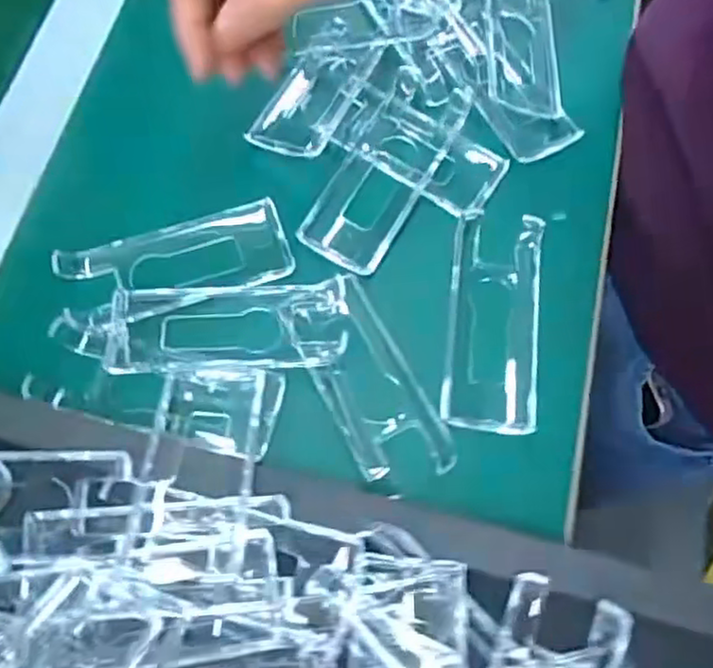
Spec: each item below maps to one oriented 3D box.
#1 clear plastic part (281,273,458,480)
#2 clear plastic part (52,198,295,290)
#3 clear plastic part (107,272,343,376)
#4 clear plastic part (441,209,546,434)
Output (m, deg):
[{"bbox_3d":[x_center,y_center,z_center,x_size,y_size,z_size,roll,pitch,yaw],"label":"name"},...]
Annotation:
[{"bbox_3d":[0.005,0.018,0.318,0.044,0.015,0.103,-27,72,-11],"label":"clear plastic part"},{"bbox_3d":[-0.089,-0.038,0.337,0.108,0.012,0.044,-15,70,-7],"label":"clear plastic part"},{"bbox_3d":[-0.061,-0.003,0.324,0.113,0.016,0.046,-5,69,-3],"label":"clear plastic part"},{"bbox_3d":[0.069,-0.008,0.332,0.044,0.012,0.108,8,69,1],"label":"clear plastic part"}]

